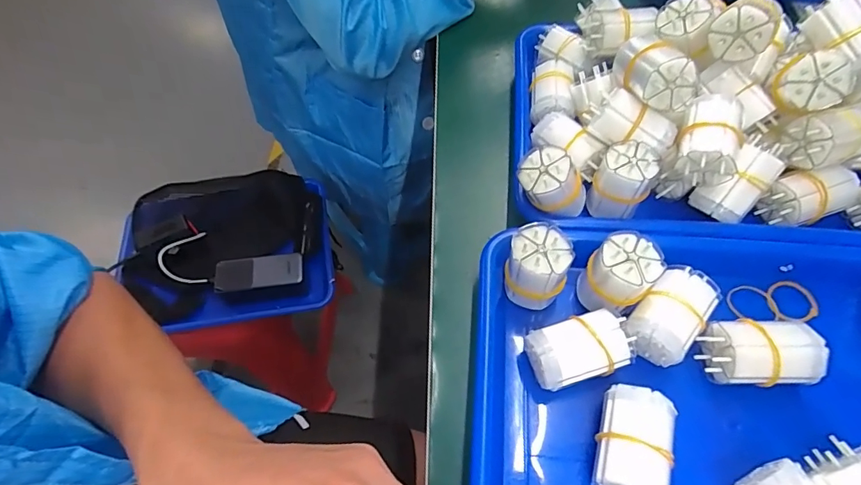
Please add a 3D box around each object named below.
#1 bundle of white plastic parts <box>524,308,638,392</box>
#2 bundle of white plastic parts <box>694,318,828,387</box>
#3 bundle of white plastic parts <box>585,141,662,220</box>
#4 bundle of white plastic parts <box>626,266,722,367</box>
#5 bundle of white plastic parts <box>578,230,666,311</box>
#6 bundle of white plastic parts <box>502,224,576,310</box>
[{"bbox_3d":[0.096,0.070,0.295,0.065,0.034,0.037,-13,57,-8],"label":"bundle of white plastic parts"},{"bbox_3d":[0.206,0.071,0.288,0.063,0.032,0.037,1,57,2],"label":"bundle of white plastic parts"},{"bbox_3d":[0.145,-0.047,0.348,0.037,0.049,0.036,19,59,13],"label":"bundle of white plastic parts"},{"bbox_3d":[0.160,0.048,0.305,0.038,0.030,0.062,38,65,22],"label":"bundle of white plastic parts"},{"bbox_3d":[0.125,0.023,0.308,0.041,0.058,0.035,32,63,20],"label":"bundle of white plastic parts"},{"bbox_3d":[0.073,0.019,0.314,0.039,0.059,0.038,0,57,1],"label":"bundle of white plastic parts"}]

